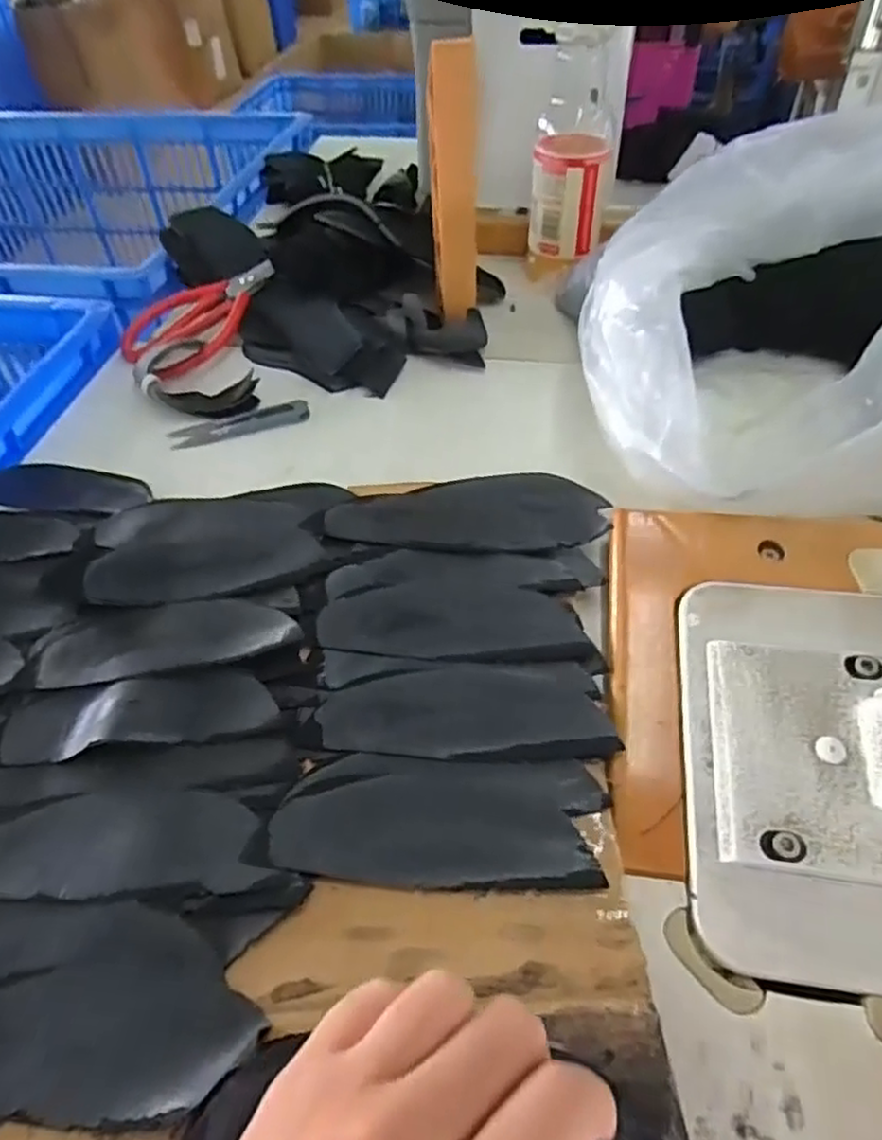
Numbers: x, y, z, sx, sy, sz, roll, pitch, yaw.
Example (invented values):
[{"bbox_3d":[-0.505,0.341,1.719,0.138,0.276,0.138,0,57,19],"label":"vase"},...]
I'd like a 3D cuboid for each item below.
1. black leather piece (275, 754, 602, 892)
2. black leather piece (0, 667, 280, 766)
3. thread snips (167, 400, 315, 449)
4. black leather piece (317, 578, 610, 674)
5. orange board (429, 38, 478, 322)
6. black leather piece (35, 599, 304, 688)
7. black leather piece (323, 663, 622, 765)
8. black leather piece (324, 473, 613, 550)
[{"bbox_3d":[-0.001,0.109,0.303,0.138,0.007,0.054,1,48,5],"label":"black leather piece"},{"bbox_3d":[-0.147,0.069,0.341,0.128,0.006,0.045,-8,48,-3],"label":"black leather piece"},{"bbox_3d":[-0.146,-0.107,0.508,0.099,0.010,0.022,-18,50,-12],"label":"thread snips"},{"bbox_3d":[0.009,0.026,0.369,0.143,0.006,0.049,3,49,6],"label":"black leather piece"},{"bbox_3d":[0.011,-0.264,0.510,0.032,0.197,0.015,2,49,6],"label":"orange board"},{"bbox_3d":[-0.143,0.035,0.372,0.132,0.008,0.048,-6,48,-1],"label":"black leather piece"},{"bbox_3d":[0.011,0.067,0.331,0.134,0.010,0.049,-4,52,5],"label":"black leather piece"},{"bbox_3d":[0.014,-0.035,0.426,0.163,0.005,0.064,-4,50,3],"label":"black leather piece"}]

